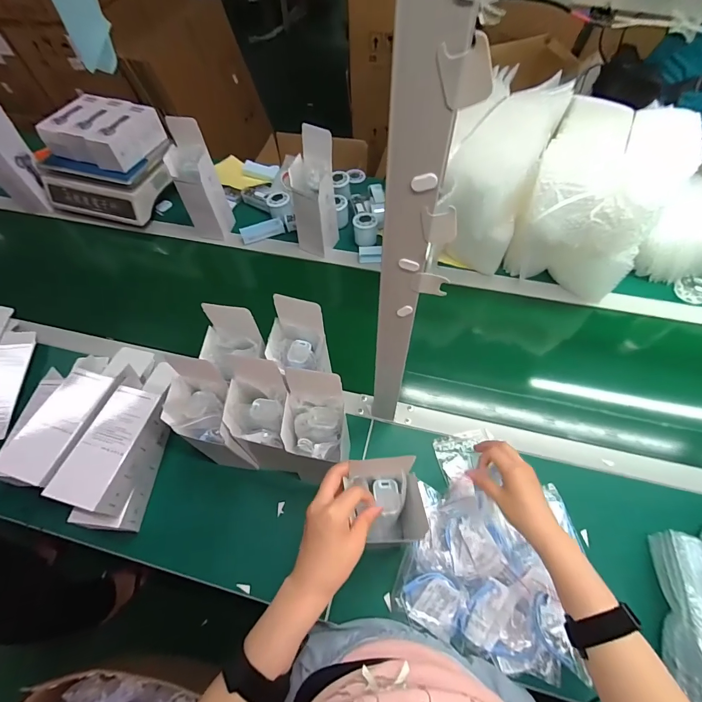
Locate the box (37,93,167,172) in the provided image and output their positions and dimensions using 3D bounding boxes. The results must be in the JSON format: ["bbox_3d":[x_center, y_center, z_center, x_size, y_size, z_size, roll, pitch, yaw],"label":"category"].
[{"bbox_3d":[-0.594,-0.532,0.874,0.226,0.073,0.171,20,64,13],"label":"box"}]

